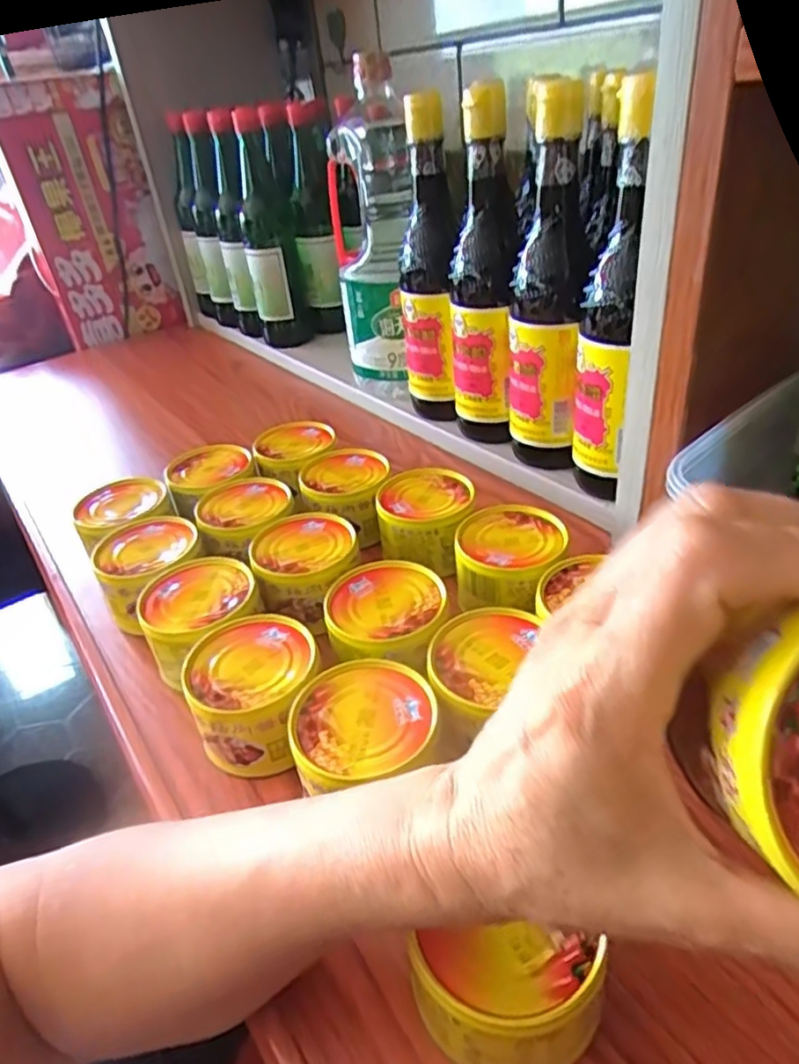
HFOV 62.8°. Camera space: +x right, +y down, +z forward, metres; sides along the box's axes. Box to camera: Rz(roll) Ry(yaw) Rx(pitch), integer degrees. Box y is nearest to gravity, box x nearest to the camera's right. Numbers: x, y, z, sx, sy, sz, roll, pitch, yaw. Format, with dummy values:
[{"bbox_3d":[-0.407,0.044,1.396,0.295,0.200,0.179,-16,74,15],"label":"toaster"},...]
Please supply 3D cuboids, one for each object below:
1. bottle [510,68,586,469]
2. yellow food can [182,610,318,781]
[{"bbox_3d":[0.105,-0.167,0.470,0.052,0.247,0.054,-1,35,9],"label":"bottle"},{"bbox_3d":[-0.075,0.090,0.355,0.065,0.052,0.076,-12,34,-7],"label":"yellow food can"}]

